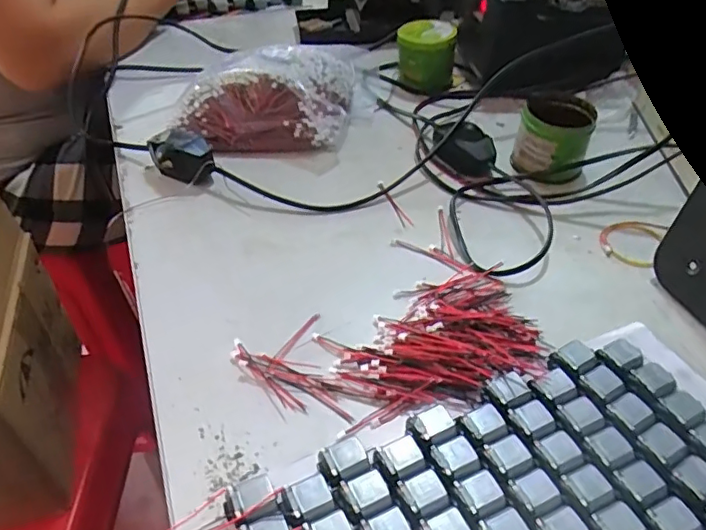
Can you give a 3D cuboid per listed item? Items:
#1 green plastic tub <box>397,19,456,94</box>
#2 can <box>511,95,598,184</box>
[{"bbox_3d":[0.074,-0.216,0.579,0.055,0.051,0.058,4,44,6],"label":"green plastic tub"},{"bbox_3d":[0.162,-0.104,0.462,0.057,0.049,0.064,13,45,15],"label":"can"}]

